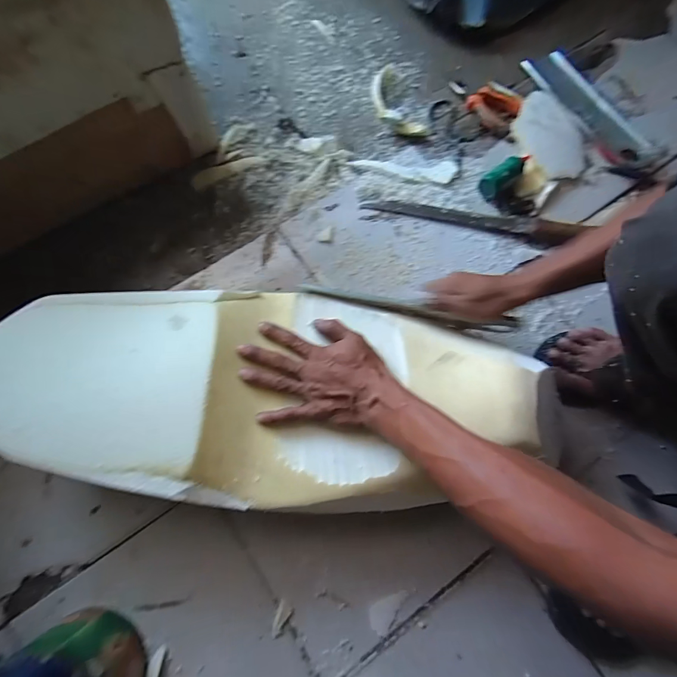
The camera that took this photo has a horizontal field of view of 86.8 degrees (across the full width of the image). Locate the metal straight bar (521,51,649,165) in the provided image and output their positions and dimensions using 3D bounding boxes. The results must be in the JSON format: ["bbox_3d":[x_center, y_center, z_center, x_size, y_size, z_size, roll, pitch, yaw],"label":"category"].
[{"bbox_3d":[0.478,-0.456,0.694,0.094,0.012,0.275,-26,77,-7],"label":"metal straight bar"}]

